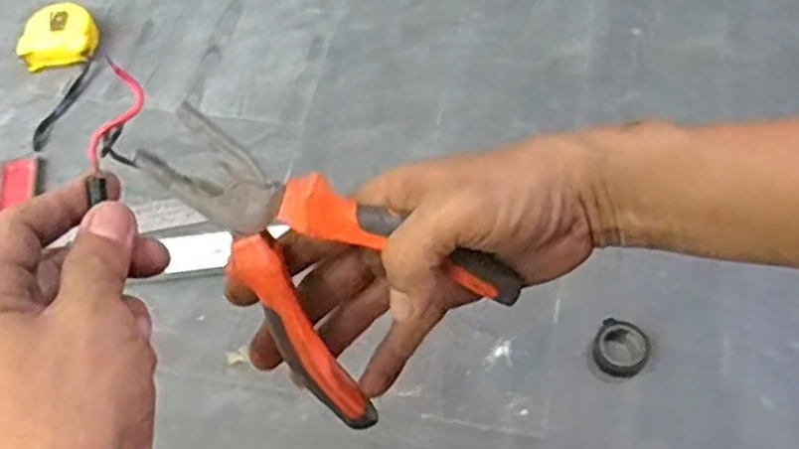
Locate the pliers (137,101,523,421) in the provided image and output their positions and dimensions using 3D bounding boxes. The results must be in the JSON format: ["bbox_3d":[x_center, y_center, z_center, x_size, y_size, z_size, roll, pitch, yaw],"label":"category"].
[{"bbox_3d":[-0.033,0.009,0.344,0.092,0.160,0.014,-42,19,11],"label":"pliers"}]

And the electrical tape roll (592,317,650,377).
[{"bbox_3d":[0.202,0.111,0.710,0.047,0.014,0.054,19,63,14],"label":"electrical tape roll"}]

